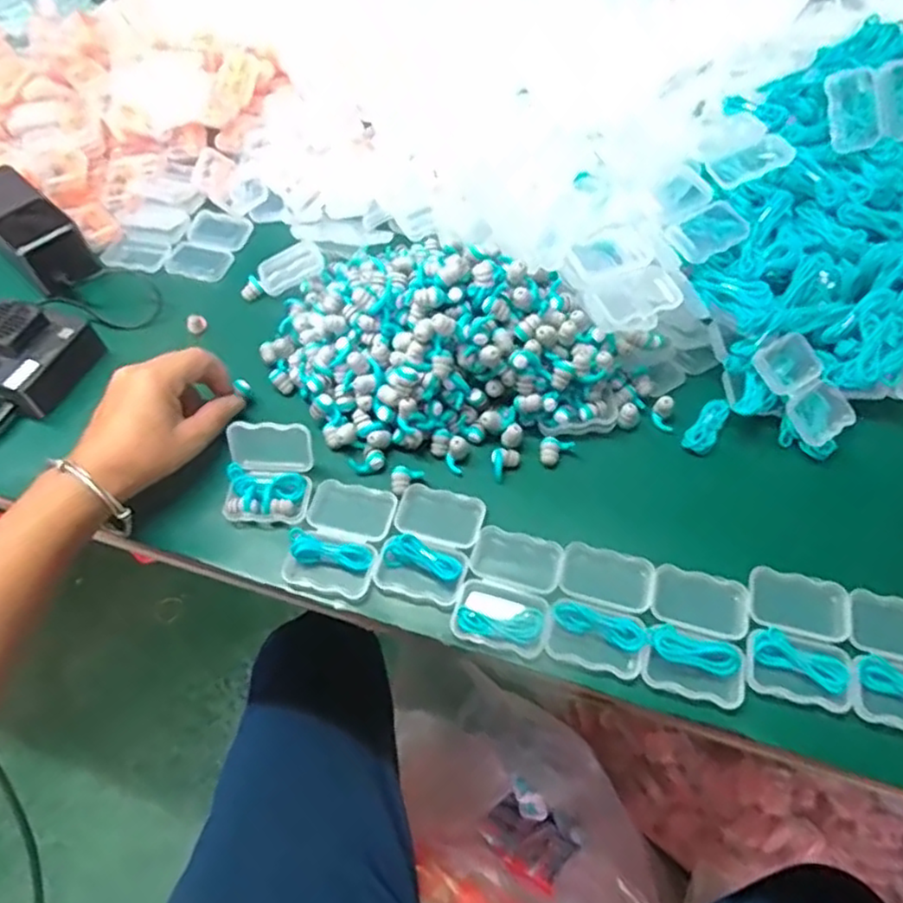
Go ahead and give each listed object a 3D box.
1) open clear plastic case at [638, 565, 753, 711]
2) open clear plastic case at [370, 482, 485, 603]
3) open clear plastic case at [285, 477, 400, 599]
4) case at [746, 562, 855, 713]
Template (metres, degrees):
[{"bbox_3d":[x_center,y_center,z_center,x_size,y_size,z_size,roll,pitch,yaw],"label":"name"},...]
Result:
[{"bbox_3d":[0.144,0.104,0.385,0.055,0.010,0.075,12,58,9],"label":"open clear plastic case"},{"bbox_3d":[-0.013,0.057,0.424,0.055,0.013,0.075,13,58,10],"label":"open clear plastic case"},{"bbox_3d":[-0.071,0.056,0.429,0.056,0.019,0.075,15,58,11],"label":"open clear plastic case"},{"bbox_3d":[0.203,0.107,0.386,0.055,0.006,0.075,13,58,10],"label":"case"}]

